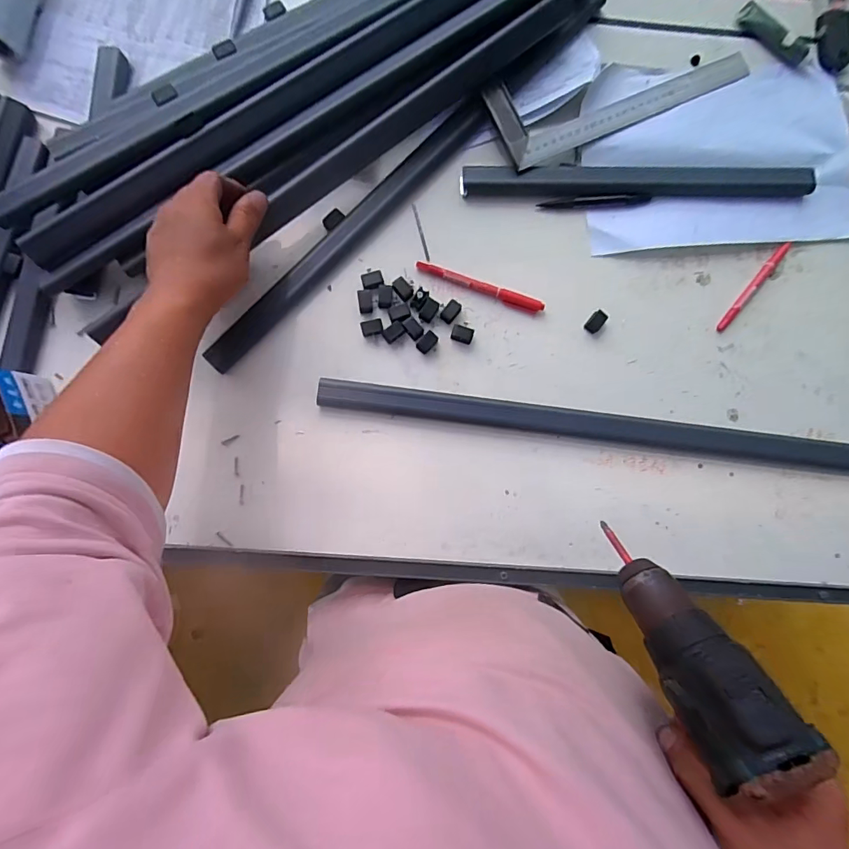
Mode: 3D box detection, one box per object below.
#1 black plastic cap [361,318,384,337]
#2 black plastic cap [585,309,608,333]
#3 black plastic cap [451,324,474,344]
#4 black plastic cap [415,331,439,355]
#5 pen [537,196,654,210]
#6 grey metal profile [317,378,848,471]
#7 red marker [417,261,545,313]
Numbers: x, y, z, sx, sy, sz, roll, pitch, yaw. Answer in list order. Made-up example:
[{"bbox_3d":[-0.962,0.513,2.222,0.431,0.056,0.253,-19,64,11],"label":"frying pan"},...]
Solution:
[{"bbox_3d":[-0.054,-0.100,0.480,0.022,0.004,0.016,-17,88,-3],"label":"black plastic cap"},{"bbox_3d":[0.181,-0.109,0.495,0.016,0.004,0.025,40,87,0],"label":"black plastic cap"},{"bbox_3d":[0.040,-0.094,0.491,0.023,0.004,0.017,15,87,-1],"label":"black plastic cap"},{"bbox_3d":[0.003,-0.085,0.487,0.014,0.004,0.023,44,87,1],"label":"black plastic cap"},{"bbox_3d":[0.186,-0.242,0.506,0.124,0.016,0.013,-5,87,-2],"label":"pen"},{"bbox_3d":[0.184,0.001,0.488,0.580,0.013,0.034,7,87,-1],"label":"grey metal profile"},{"bbox_3d":[0.060,-0.147,0.493,0.138,0.008,0.015,21,87,-1],"label":"red marker"}]

